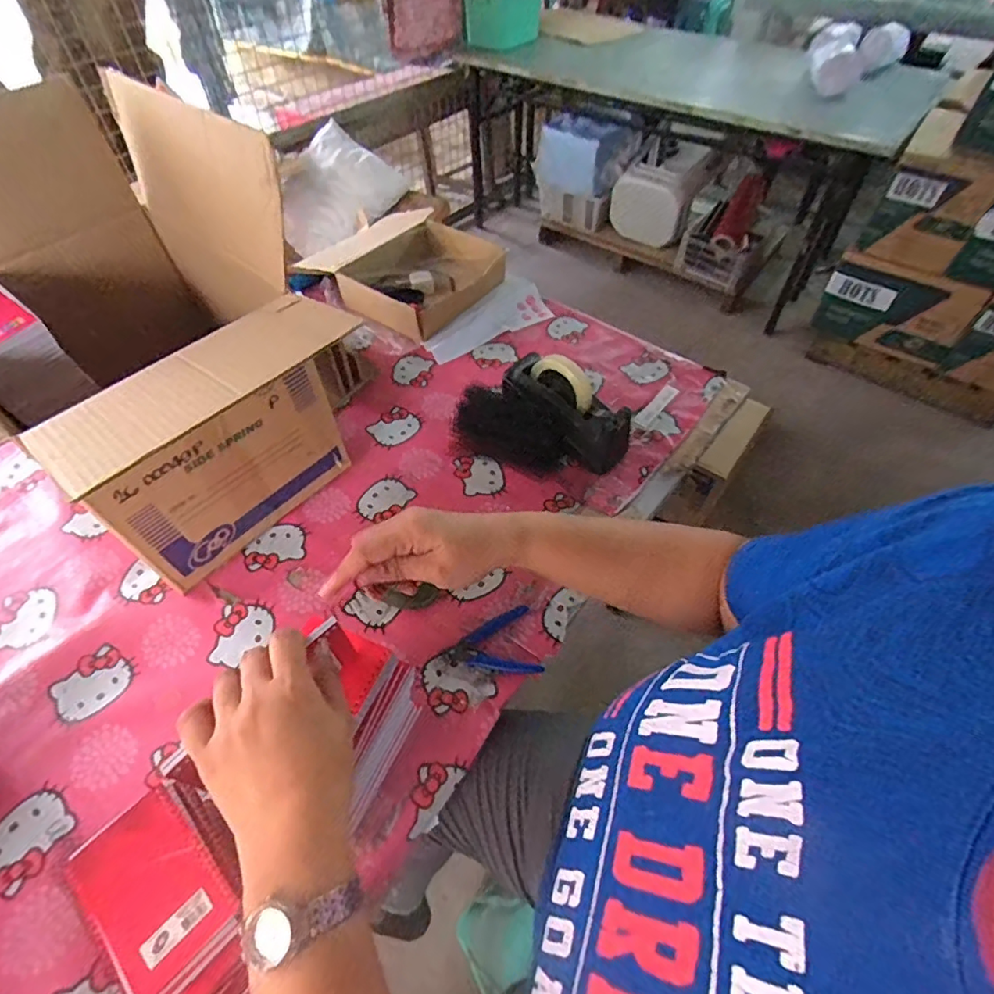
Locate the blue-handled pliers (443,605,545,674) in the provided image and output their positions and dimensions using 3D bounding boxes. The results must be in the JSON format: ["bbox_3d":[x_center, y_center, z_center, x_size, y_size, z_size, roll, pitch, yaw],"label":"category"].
[{"bbox_3d":[-0.007,0.180,0.641,0.105,0.015,0.088,-9,54,-6],"label":"blue-handled pliers"}]

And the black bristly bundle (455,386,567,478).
[{"bbox_3d":[0.017,-0.097,0.814,0.178,0.066,0.076,26,58,19],"label":"black bristly bundle"}]

